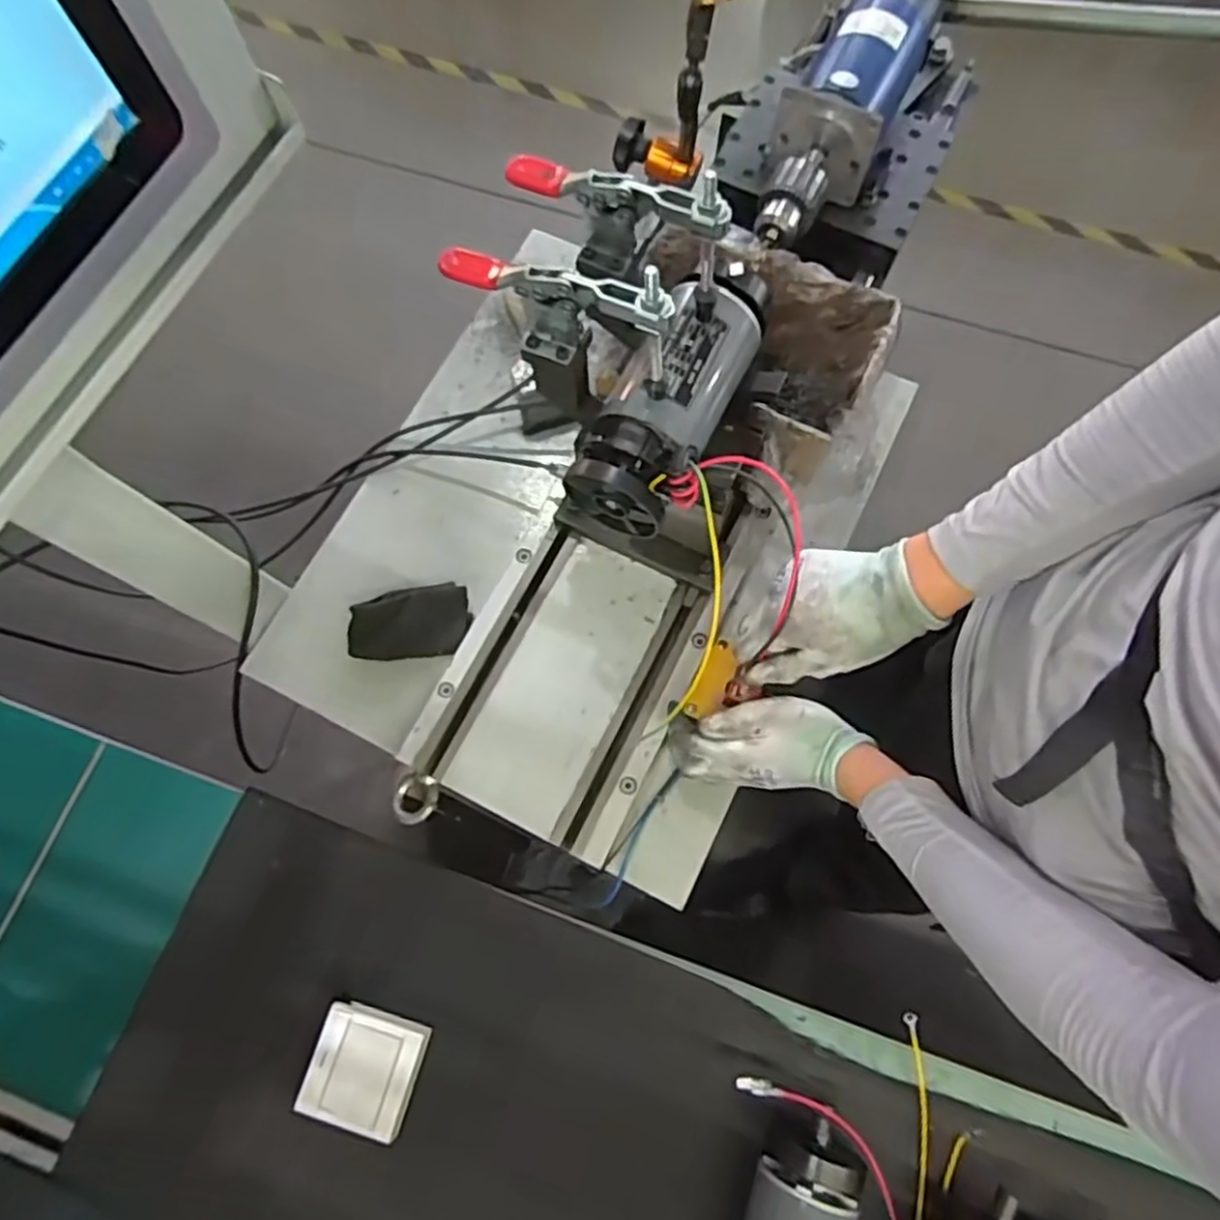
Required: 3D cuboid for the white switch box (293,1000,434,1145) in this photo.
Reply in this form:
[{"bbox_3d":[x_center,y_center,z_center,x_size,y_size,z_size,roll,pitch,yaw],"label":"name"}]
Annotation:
[{"bbox_3d":[-0.211,0.393,0.650,0.092,0.030,0.087,15,74,5],"label":"white switch box"}]

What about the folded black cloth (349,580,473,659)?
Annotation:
[{"bbox_3d":[-0.191,0.012,0.717,0.112,0.031,0.059,-6,73,-1],"label":"folded black cloth"}]

